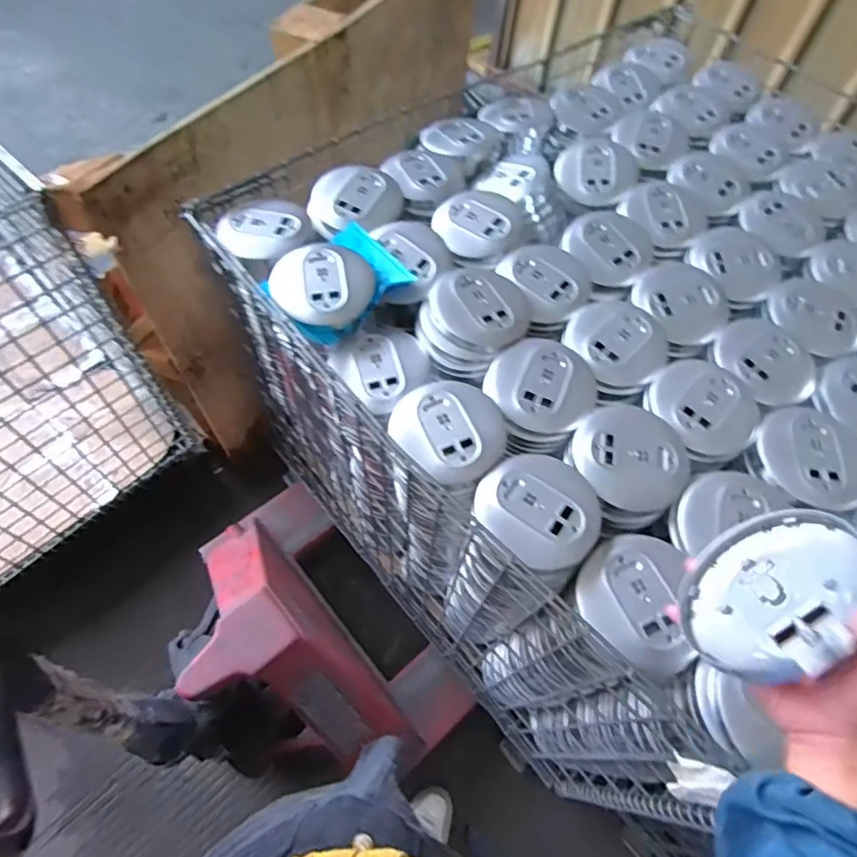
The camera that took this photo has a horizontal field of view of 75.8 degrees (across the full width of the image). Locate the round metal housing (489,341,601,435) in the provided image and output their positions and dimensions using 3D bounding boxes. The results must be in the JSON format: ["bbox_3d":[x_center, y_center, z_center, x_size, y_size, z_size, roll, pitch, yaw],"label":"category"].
[{"bbox_3d":[0.147,-0.057,0.713,0.135,0.027,0.123,2,59,-3],"label":"round metal housing"}]

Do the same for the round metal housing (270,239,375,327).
[{"bbox_3d":[-0.151,-0.199,0.760,0.141,0.034,0.151,2,59,-3],"label":"round metal housing"}]

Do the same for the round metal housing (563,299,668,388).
[{"bbox_3d":[0.260,-0.121,0.761,0.133,0.029,0.123,2,59,-3],"label":"round metal housing"}]

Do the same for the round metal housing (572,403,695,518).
[{"bbox_3d":[0.245,0.034,0.669,0.134,0.026,0.137,2,59,-3],"label":"round metal housing"}]

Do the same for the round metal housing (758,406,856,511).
[{"bbox_3d":[0.483,0.035,0.688,0.114,0.025,0.135,-27,65,-19],"label":"round metal housing"}]

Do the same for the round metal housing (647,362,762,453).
[{"bbox_3d":[0.356,-0.030,0.710,0.133,0.030,0.122,2,59,-3],"label":"round metal housing"}]

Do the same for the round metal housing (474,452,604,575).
[{"bbox_3d":[0.125,0.089,0.614,0.119,0.021,0.132,-34,67,-22],"label":"round metal housing"}]

